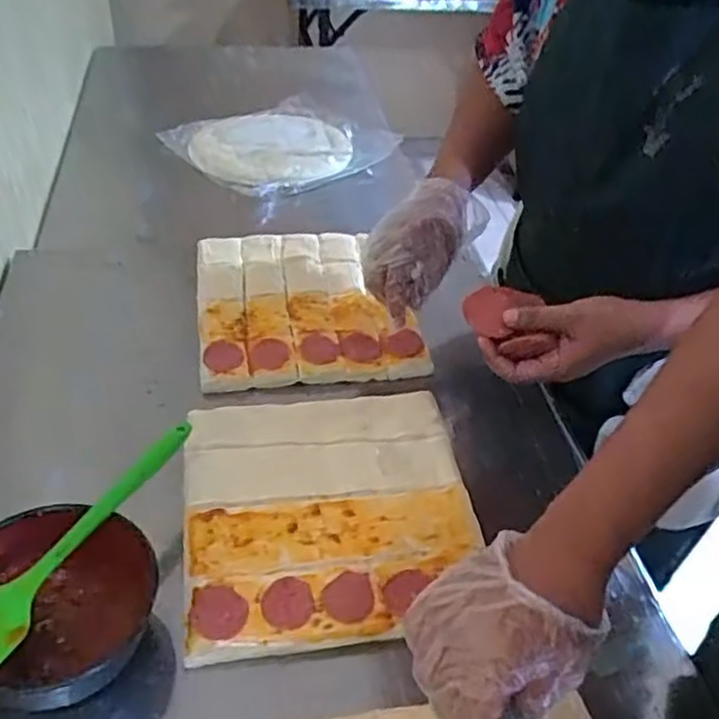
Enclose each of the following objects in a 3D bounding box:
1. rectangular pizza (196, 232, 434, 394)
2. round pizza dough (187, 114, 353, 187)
[{"bbox_3d":[-0.070,-0.071,0.817,0.234,0.025,0.246,-7,44,-14],"label":"rectangular pizza"},{"bbox_3d":[-0.152,-0.372,1.228,0.271,0.034,0.245,-4,43,-10],"label":"round pizza dough"}]

